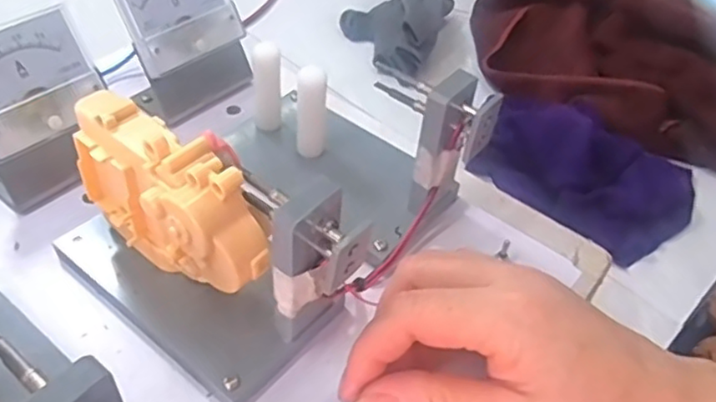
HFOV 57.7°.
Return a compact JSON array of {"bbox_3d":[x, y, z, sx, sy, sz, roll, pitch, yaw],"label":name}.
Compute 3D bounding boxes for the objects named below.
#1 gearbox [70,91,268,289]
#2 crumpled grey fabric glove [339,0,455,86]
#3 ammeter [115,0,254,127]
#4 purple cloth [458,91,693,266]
[{"bbox_3d":[-0.073,-0.006,0.256,0.049,0.041,0.096,-29,56,-29],"label":"gearbox"},{"bbox_3d":[0.030,-0.157,0.565,0.088,0.048,0.122,16,48,8],"label":"crumpled grey fabric glove"},{"bbox_3d":[-0.097,-0.095,0.370,0.041,0.072,0.066,33,52,23],"label":"ammeter"},{"bbox_3d":[0.167,-0.027,0.456,0.132,0.045,0.135,-28,57,-28],"label":"purple cloth"}]

